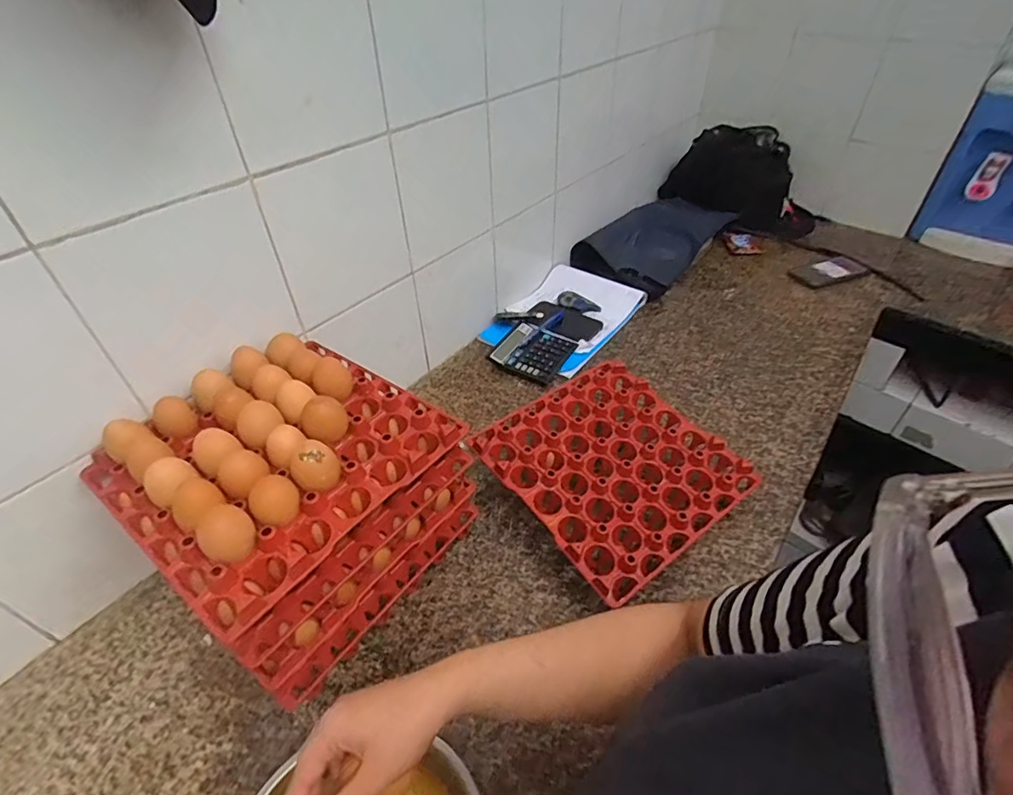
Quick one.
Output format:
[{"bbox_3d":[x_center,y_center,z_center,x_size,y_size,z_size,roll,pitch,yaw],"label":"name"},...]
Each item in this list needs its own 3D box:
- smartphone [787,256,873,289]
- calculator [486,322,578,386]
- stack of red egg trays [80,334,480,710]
[{"bbox_3d":[0.740,-0.292,1.162,0.184,0.008,0.091,-15,44,-14],"label":"smartphone"},{"bbox_3d":[0.048,-0.085,0.942,0.128,0.022,0.133,21,47,24],"label":"calculator"},{"bbox_3d":[-0.231,0.112,0.583,0.266,0.233,0.281,27,50,29],"label":"stack of red egg trays"}]

